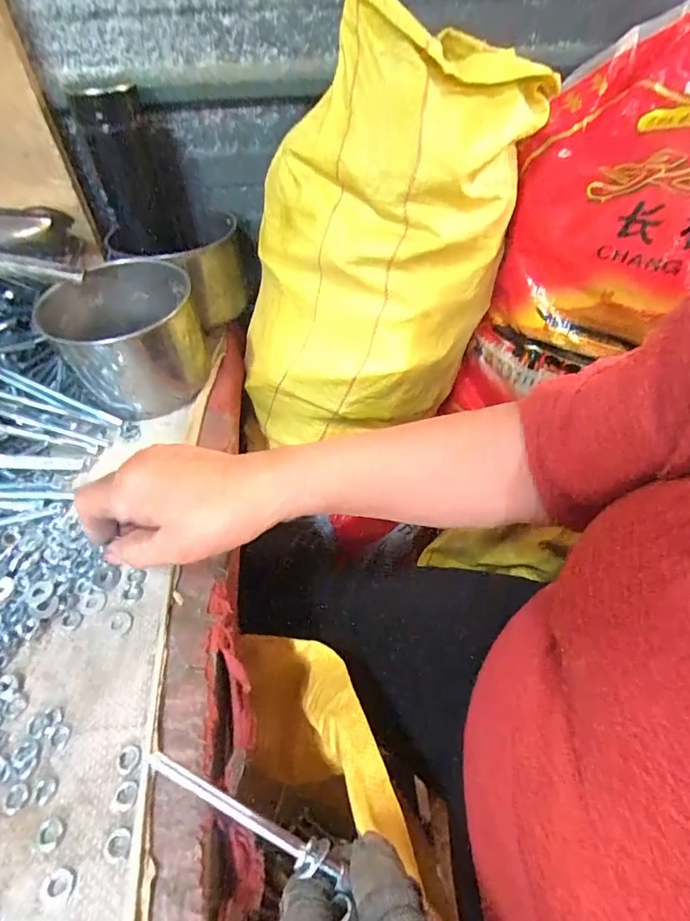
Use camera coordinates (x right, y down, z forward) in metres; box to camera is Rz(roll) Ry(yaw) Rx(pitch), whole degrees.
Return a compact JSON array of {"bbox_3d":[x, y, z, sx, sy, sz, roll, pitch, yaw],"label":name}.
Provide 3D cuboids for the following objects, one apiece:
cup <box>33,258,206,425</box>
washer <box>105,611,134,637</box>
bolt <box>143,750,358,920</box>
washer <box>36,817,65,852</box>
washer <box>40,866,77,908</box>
[{"bbox_3d":[-0.204,-0.116,0.465,0.128,0.103,0.128,-1,48,2],"label":"cup"},{"bbox_3d":[-0.152,0.109,0.324,0.017,0.004,0.016,-1,48,2],"label":"washer"},{"bbox_3d":[-0.041,0.160,0.212,0.107,0.014,0.017,31,54,2],"label":"bolt"},{"bbox_3d":[-0.152,0.193,0.248,0.012,0.004,0.013,14,50,15],"label":"washer"},{"bbox_3d":[-0.140,0.207,0.234,0.016,0.004,0.015,-1,48,2],"label":"washer"}]

